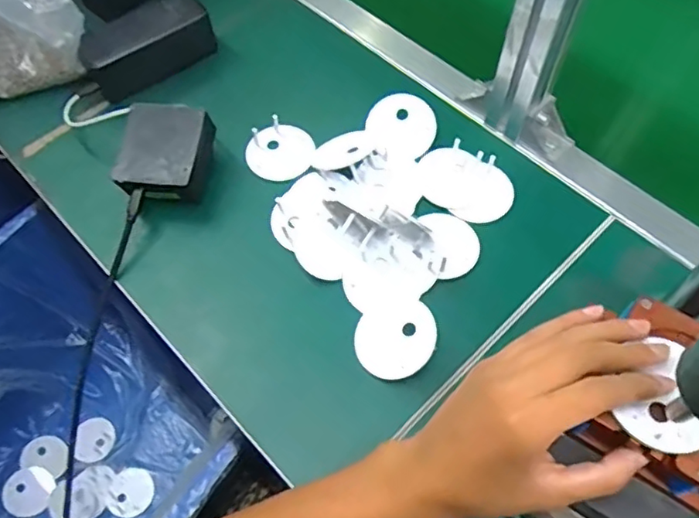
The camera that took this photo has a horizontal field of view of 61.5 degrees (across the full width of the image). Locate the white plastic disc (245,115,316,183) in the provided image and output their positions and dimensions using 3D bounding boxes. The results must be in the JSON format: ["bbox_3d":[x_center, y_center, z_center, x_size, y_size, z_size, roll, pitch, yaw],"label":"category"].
[{"bbox_3d":[-0.063,-0.098,0.535,0.060,0.020,0.053,9,59,6],"label":"white plastic disc"}]

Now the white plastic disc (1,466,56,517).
[{"bbox_3d":[-0.443,0.323,0.813,0.066,0.007,0.062,2,81,-16],"label":"white plastic disc"}]

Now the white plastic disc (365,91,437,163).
[{"bbox_3d":[0.049,-0.122,0.541,0.061,0.004,0.066,1,75,-3],"label":"white plastic disc"}]

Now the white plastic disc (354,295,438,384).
[{"bbox_3d":[0.035,0.058,0.447,0.060,0.006,0.067,-8,55,2],"label":"white plastic disc"}]

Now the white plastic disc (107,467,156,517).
[{"bbox_3d":[-0.302,0.326,0.820,0.060,0.007,0.065,0,59,1],"label":"white plastic disc"}]

